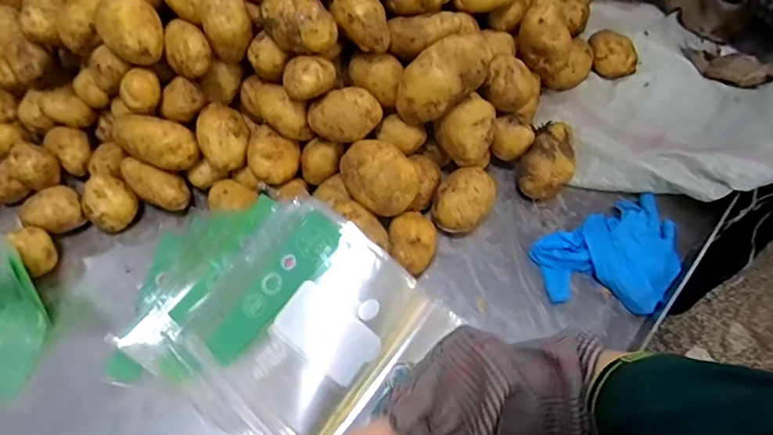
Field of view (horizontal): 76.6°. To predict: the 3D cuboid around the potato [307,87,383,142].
[{"bbox_3d":[-0.046,-0.117,0.555,0.083,0.044,0.050,-15,63,-7],"label":"potato"}]

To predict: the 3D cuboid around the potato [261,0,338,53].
[{"bbox_3d":[-0.098,-0.214,0.533,0.092,0.048,0.051,19,64,10],"label":"potato"}]

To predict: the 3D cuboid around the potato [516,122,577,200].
[{"bbox_3d":[0.207,-0.069,0.624,0.063,0.051,0.097,31,67,15],"label":"potato"}]

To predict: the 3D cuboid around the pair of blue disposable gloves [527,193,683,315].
[{"bbox_3d":[0.272,0.050,0.574,0.170,0.032,0.121,-22,64,-11],"label":"pair of blue disposable gloves"}]

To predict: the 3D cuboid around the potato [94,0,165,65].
[{"bbox_3d":[-0.287,-0.209,0.558,0.066,0.058,0.072,-28,65,-14],"label":"potato"}]

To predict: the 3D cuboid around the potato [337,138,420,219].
[{"bbox_3d":[-0.011,-0.047,0.555,0.092,0.055,0.066,33,67,16],"label":"potato"}]

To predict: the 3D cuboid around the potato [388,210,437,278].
[{"bbox_3d":[0.031,0.031,0.579,0.056,0.053,0.076,0,62,0],"label":"potato"}]

